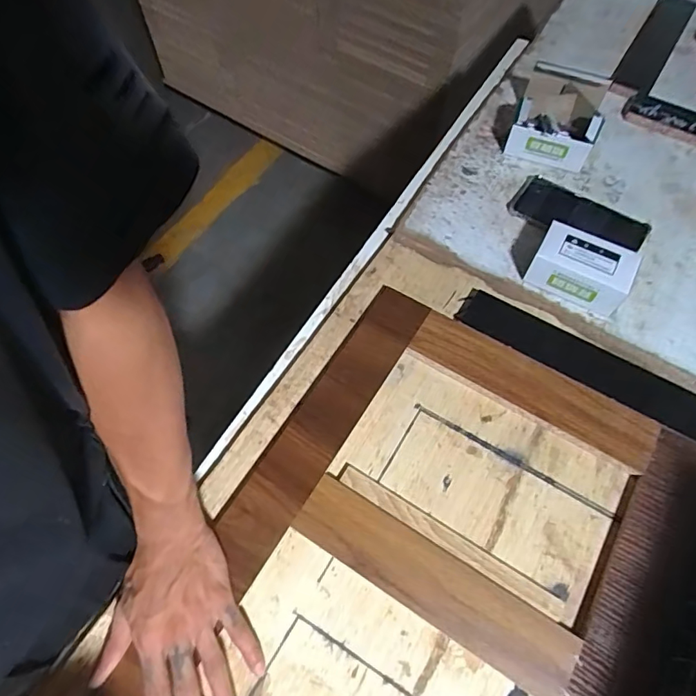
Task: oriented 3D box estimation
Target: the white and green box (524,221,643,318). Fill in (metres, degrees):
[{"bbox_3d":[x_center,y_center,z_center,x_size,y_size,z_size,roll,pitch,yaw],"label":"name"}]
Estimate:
[{"bbox_3d":[0.276,-0.092,0.598,0.110,0.053,0.070,28,66,16],"label":"white and green box"}]

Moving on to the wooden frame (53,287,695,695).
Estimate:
[{"bbox_3d":[0.011,0.305,0.419,0.435,0.024,0.748,30,67,17],"label":"wooden frame"}]

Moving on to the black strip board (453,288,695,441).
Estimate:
[{"bbox_3d":[0.264,0.018,0.562,0.296,0.016,0.061,30,67,16],"label":"black strip board"}]

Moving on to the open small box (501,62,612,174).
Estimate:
[{"bbox_3d":[0.298,-0.327,0.713,0.112,0.058,0.147,20,64,12],"label":"open small box"}]

